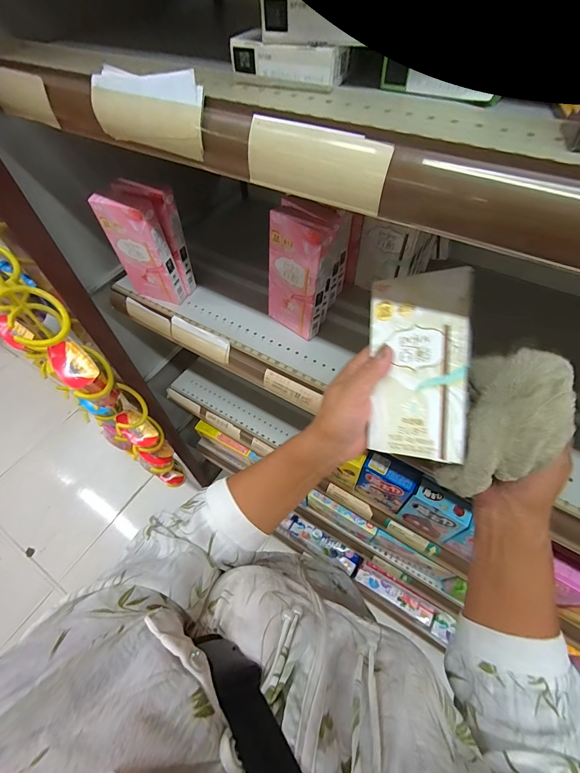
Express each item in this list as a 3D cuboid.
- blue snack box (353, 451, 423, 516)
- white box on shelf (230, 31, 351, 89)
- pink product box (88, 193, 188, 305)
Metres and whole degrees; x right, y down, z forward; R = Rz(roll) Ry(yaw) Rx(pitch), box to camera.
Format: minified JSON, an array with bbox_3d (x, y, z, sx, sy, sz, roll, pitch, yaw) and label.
[{"bbox_3d":[0.171,0.173,0.609,0.091,0.125,0.038,28,60,18],"label":"blue snack box"},{"bbox_3d":[0.001,-0.251,0.258,0.081,0.021,0.036,22,58,15],"label":"white box on shelf"},{"bbox_3d":[-0.221,-0.197,0.505,0.087,0.159,0.027,18,57,13],"label":"pink product box"}]

